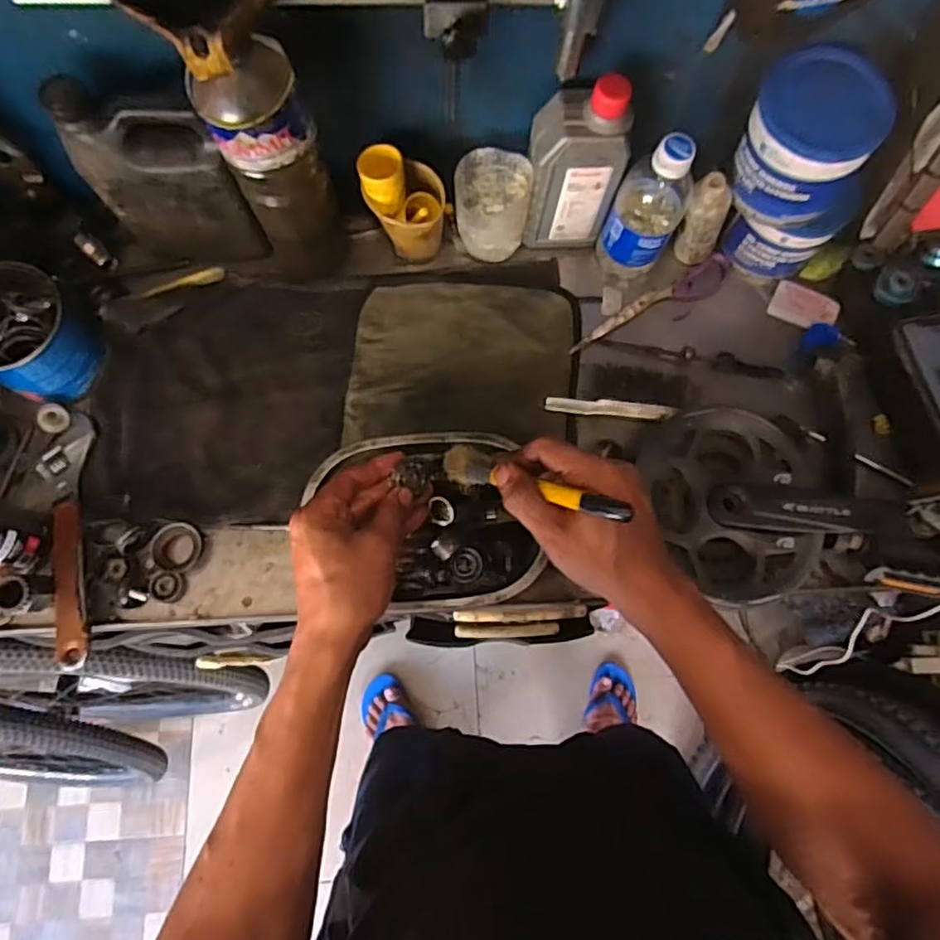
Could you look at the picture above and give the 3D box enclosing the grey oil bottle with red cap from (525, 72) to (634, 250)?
[{"bbox_3d":[0.096,-0.277,0.585,0.081,0.168,0.052,0,74,-1],"label":"grey oil bottle with red cap"}]

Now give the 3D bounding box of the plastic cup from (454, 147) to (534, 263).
[{"bbox_3d":[0.021,-0.255,0.620,0.069,0.088,0.063,0,74,-1],"label":"plastic cup"}]

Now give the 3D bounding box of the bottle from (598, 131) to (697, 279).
[{"bbox_3d":[0.165,-0.241,0.589,0.064,0.159,0.058,26,76,6],"label":"bottle"}]

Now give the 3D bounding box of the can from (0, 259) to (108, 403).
[{"bbox_3d":[-0.405,-0.122,0.578,0.094,0.092,0.098,0,74,-1],"label":"can"}]

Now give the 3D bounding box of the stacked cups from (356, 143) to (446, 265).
[{"bbox_3d":[-0.062,-0.247,0.608,0.074,0.108,0.060,-3,74,-2],"label":"stacked cups"}]

